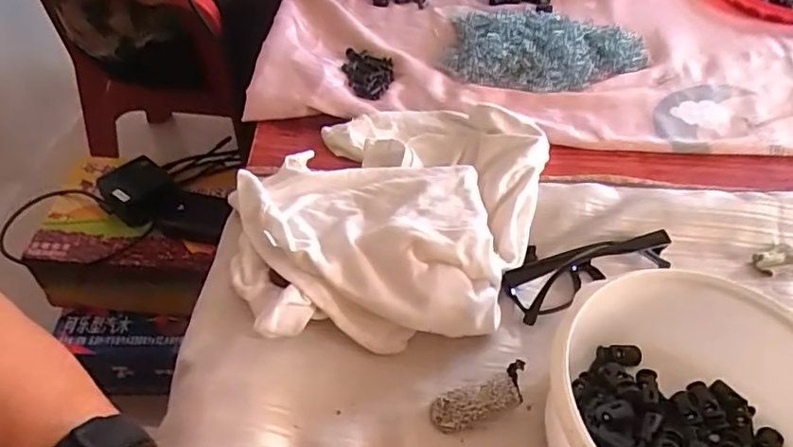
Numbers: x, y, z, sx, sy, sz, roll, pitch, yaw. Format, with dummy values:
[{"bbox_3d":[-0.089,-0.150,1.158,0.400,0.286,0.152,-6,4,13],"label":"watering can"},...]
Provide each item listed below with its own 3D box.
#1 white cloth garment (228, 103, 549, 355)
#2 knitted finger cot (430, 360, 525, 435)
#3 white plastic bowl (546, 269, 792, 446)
[{"bbox_3d":[-0.004,-0.031,0.449,0.226,0.056,0.291,15,47,10],"label":"white cloth garment"},{"bbox_3d":[0.052,0.108,0.343,0.063,0.017,0.022,-16,50,-18],"label":"knitted finger cot"},{"bbox_3d":[0.162,0.112,0.302,0.149,0.075,0.151,2,47,-2],"label":"white plastic bowl"}]

